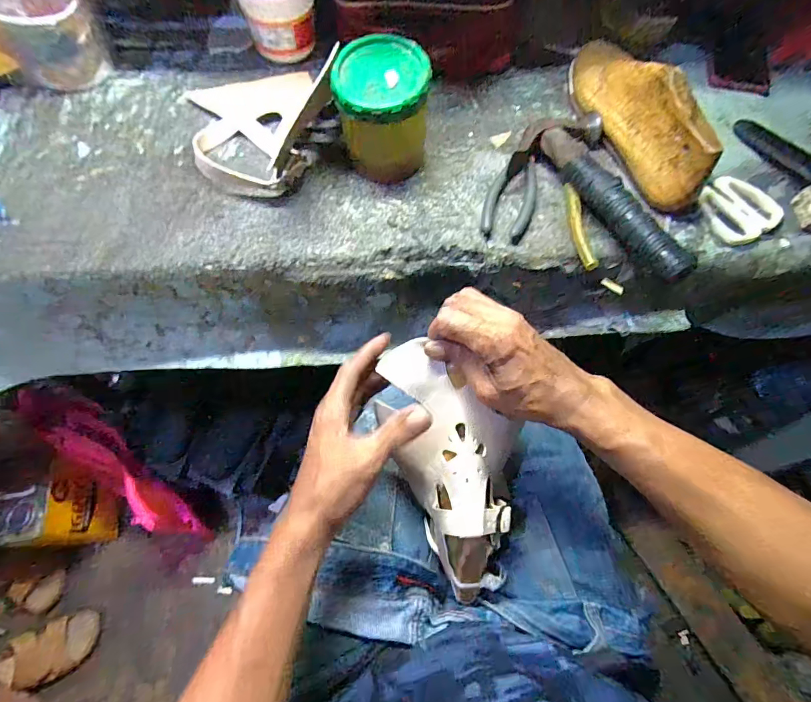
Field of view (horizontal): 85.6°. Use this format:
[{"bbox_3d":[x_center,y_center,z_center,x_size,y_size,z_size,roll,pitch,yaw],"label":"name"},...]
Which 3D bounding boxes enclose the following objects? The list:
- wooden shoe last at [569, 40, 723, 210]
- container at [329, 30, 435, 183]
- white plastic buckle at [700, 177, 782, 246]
[{"bbox_3d":[0.254,-0.272,0.482,0.067,0.089,0.248,-12,67,-7],"label":"wooden shoe last"},{"bbox_3d":[-0.023,-0.241,0.455,0.092,0.107,0.096,5,66,1],"label":"container"},{"bbox_3d":[0.360,-0.156,0.475,0.077,0.010,0.076,-29,70,-13],"label":"white plastic buckle"}]

